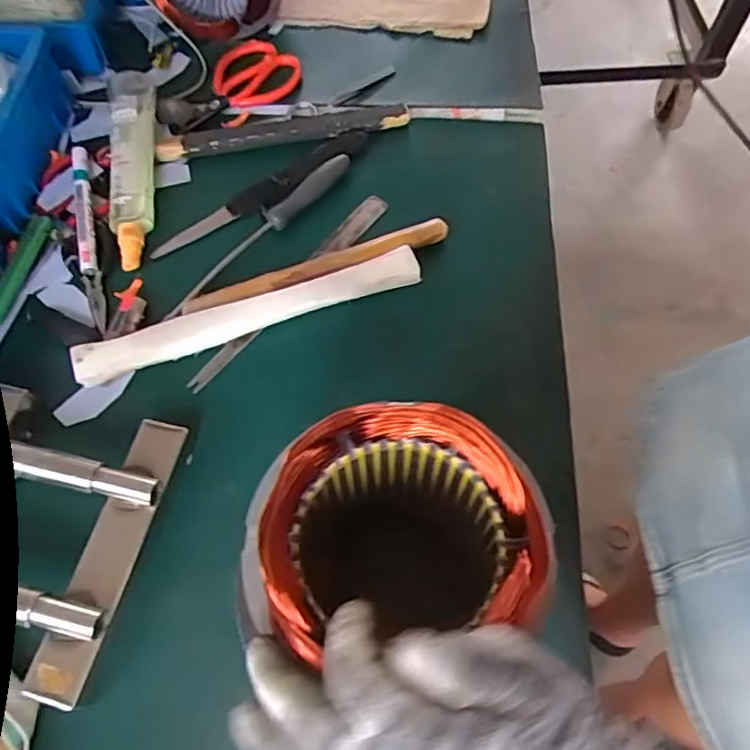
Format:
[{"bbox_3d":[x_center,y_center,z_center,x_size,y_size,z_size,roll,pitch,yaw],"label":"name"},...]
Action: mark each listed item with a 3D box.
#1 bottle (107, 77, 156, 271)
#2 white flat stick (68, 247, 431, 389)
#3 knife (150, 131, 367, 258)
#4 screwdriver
[{"bbox_3d":[-0.241,-0.212,0.589,0.047,0.044,0.221,-10,64,-4],"label":"bottle"},{"bbox_3d":[-0.103,-0.054,0.508,0.298,0.011,0.032,-19,93,-11],"label":"white flat stick"},{"bbox_3d":[-0.110,-0.185,0.587,0.242,0.011,0.036,-34,68,-15],"label":"knife"},{"bbox_3d":[-0.111,-0.140,0.566,0.033,0.020,0.232,38,70,17],"label":"screwdriver"}]

